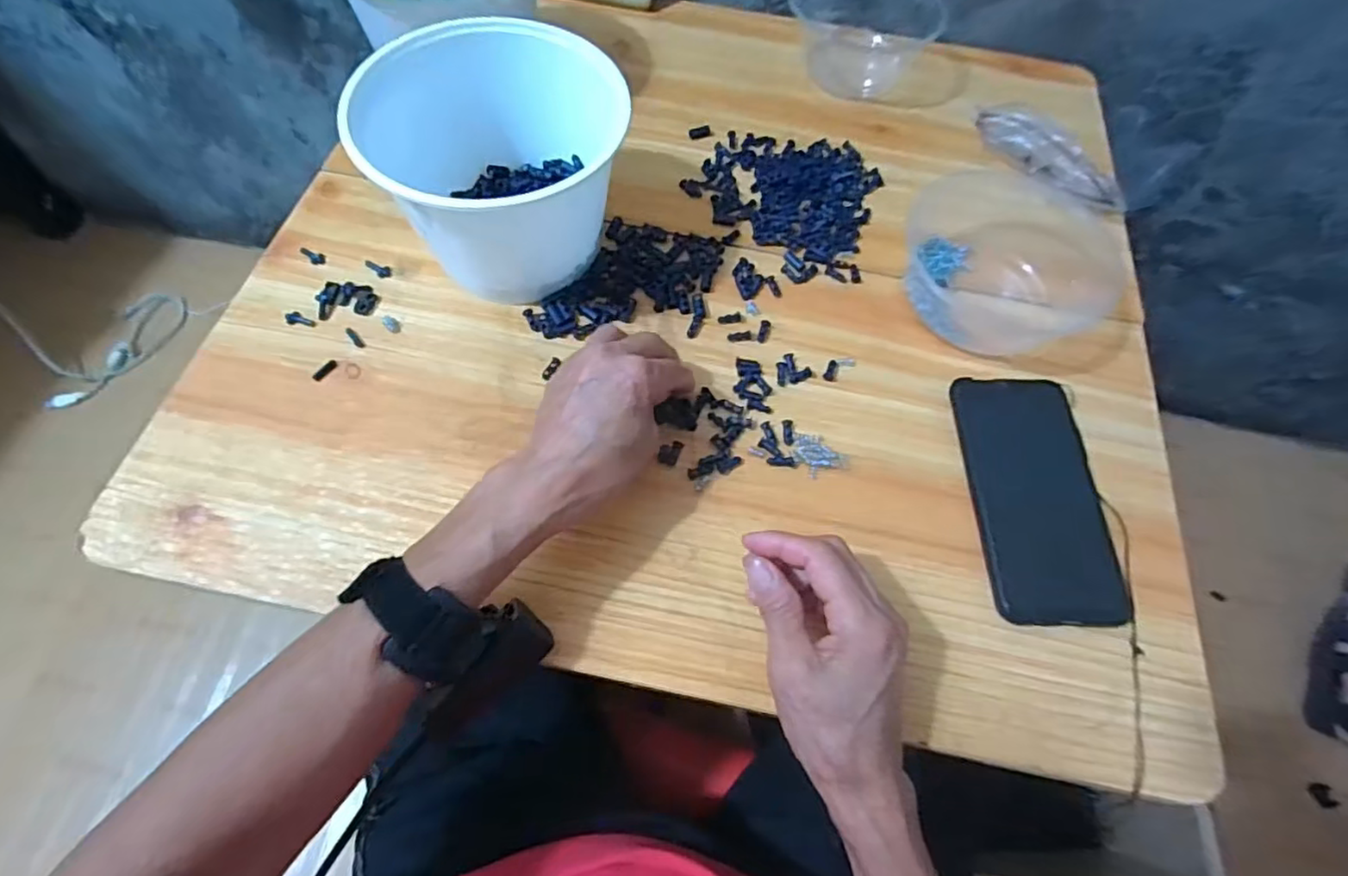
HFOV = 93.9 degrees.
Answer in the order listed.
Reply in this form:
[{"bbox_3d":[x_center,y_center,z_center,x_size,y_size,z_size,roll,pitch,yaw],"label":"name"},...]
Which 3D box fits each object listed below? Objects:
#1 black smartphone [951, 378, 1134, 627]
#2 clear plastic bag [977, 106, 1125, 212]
[{"bbox_3d":[0.230,0.035,0.399,0.081,0.012,0.161,2,63,-2],"label":"black smartphone"},{"bbox_3d":[0.315,-0.235,0.528,0.024,0.028,0.134,-37,71,-20],"label":"clear plastic bag"}]

